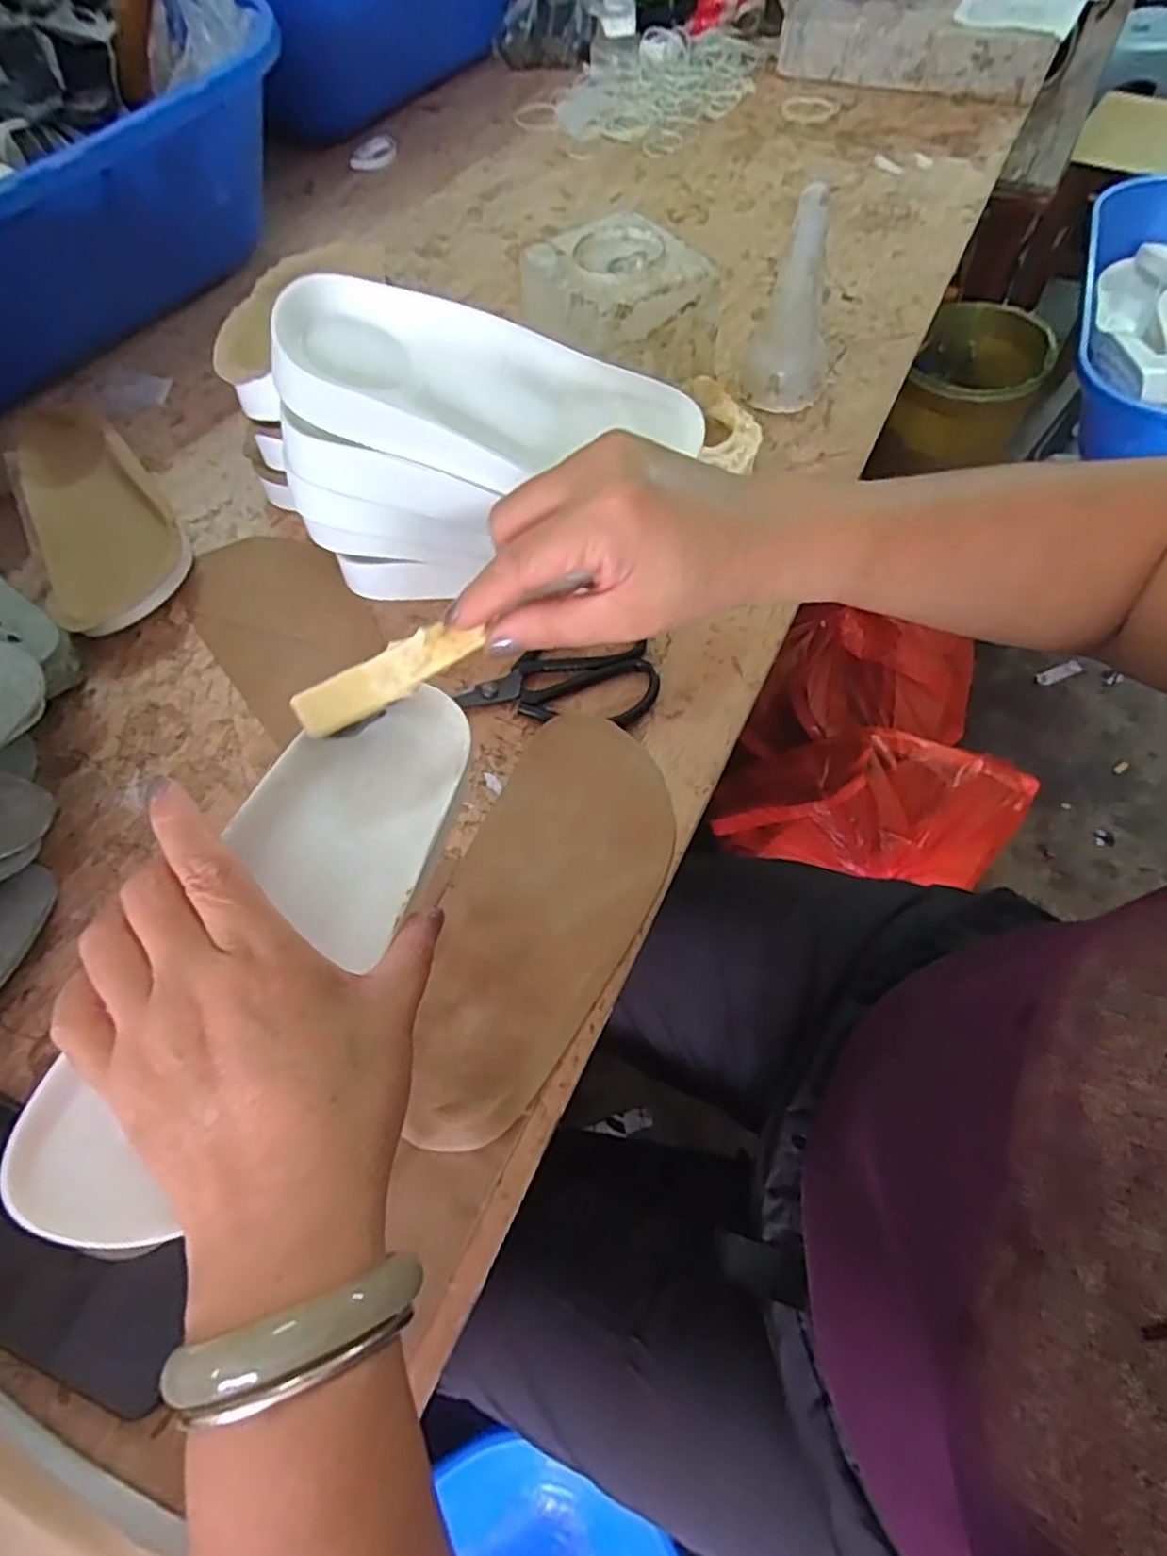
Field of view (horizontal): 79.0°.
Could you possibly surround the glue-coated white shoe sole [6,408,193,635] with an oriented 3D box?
[{"bbox_3d":[-0.370,-0.200,0.543,0.092,0.035,0.245,-29,64,-12],"label":"glue-coated white shoe sole"}]

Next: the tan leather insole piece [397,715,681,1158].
[{"bbox_3d":[-0.025,0.073,0.392,0.106,0.007,0.239,21,65,14],"label":"tan leather insole piece"}]

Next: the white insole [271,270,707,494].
[{"bbox_3d":[-0.047,-0.208,0.396,0.230,0.030,0.089,9,83,-19],"label":"white insole"}]

